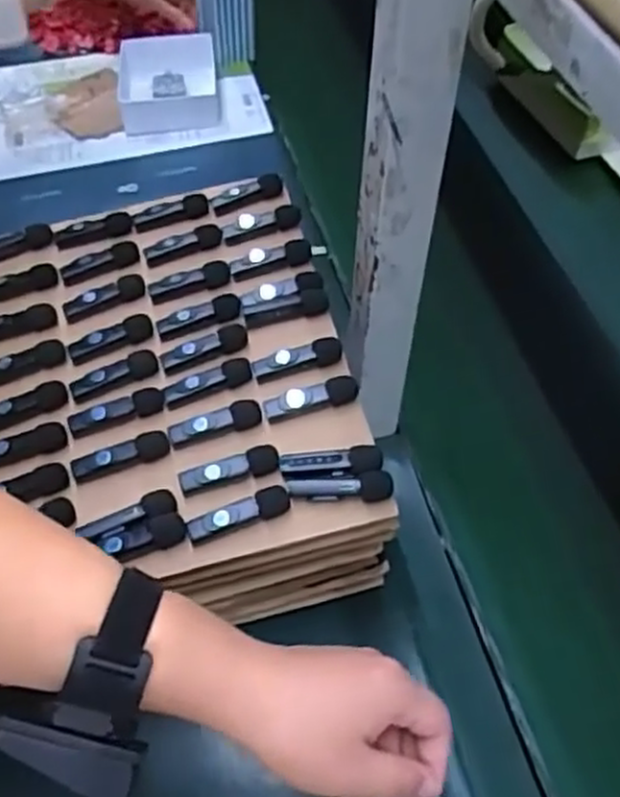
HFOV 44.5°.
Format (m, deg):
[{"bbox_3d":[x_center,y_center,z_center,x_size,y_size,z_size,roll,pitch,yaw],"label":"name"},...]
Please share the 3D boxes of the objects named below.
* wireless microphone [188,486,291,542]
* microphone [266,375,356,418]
[{"bbox_3d":[-0.044,0.073,0.478,0.065,0.016,0.014,-13,54,-12],"label":"wireless microphone"},{"bbox_3d":[0.000,-0.001,0.523,0.063,0.014,0.016,-9,53,-9],"label":"microphone"}]

